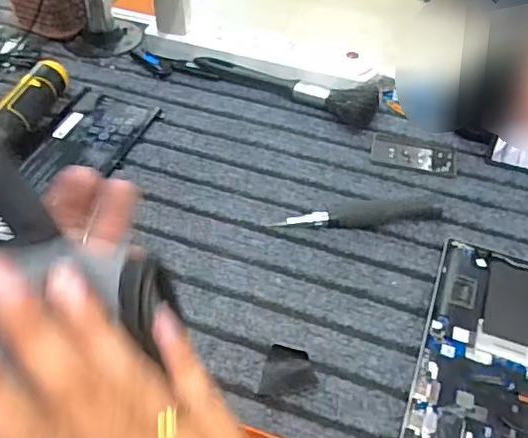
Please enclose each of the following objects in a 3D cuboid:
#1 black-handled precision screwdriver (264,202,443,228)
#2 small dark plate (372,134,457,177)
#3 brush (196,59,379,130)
[{"bbox_3d":[0.077,-0.004,0.477,0.134,0.017,0.018,-2,44,-6],"label":"black-handled precision screwdriver"},{"bbox_3d":[0.146,-0.063,0.559,0.080,0.004,0.046,11,46,6],"label":"small dark plate"},{"bbox_3d":[0.021,-0.147,0.610,0.204,0.034,0.053,23,48,18],"label":"brush"}]

